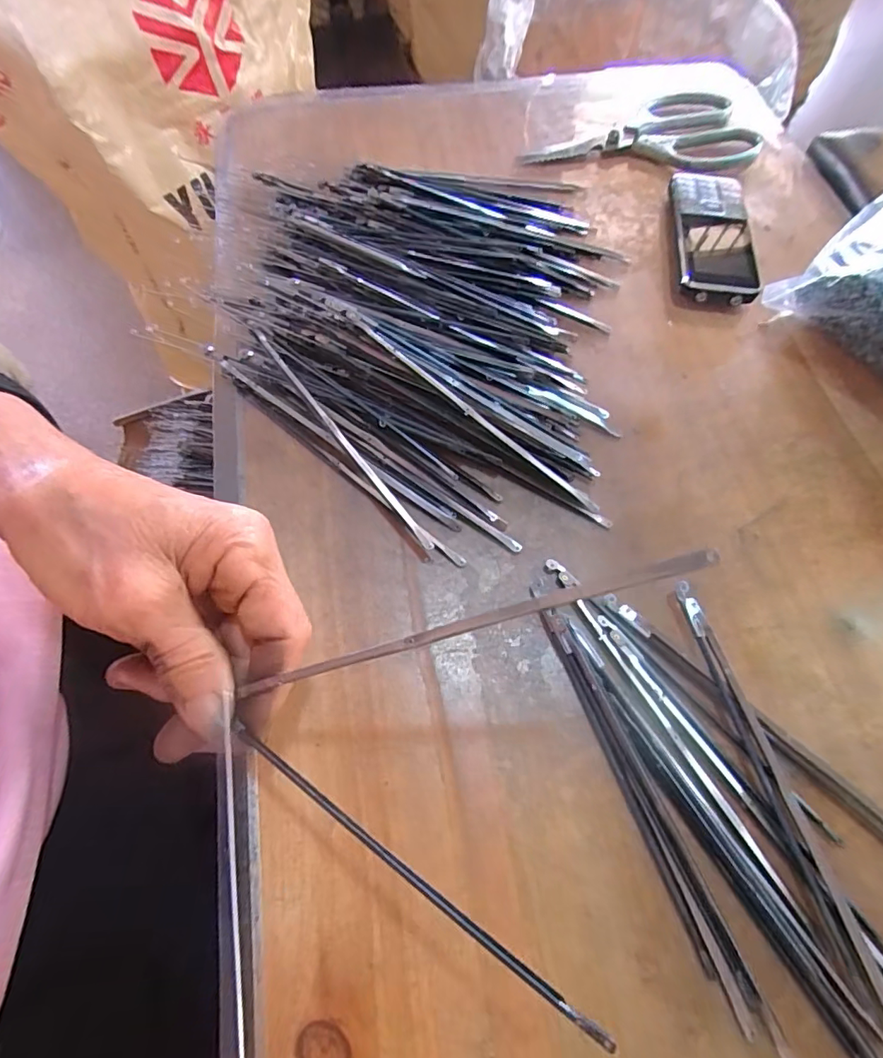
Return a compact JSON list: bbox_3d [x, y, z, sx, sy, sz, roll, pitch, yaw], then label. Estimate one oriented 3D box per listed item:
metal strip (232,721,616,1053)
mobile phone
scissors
[{"bbox_3d":[-0.016,0.104,0.162,0.145,0.004,0.004,26,67,24],"label":"metal strip"},{"bbox_3d":[0.196,-0.211,0.369,0.055,0.017,0.125,9,66,2],"label":"mobile phone"},{"bbox_3d":[0.161,-0.329,0.420,0.187,0.011,0.093,-2,66,-3],"label":"scissors"}]

